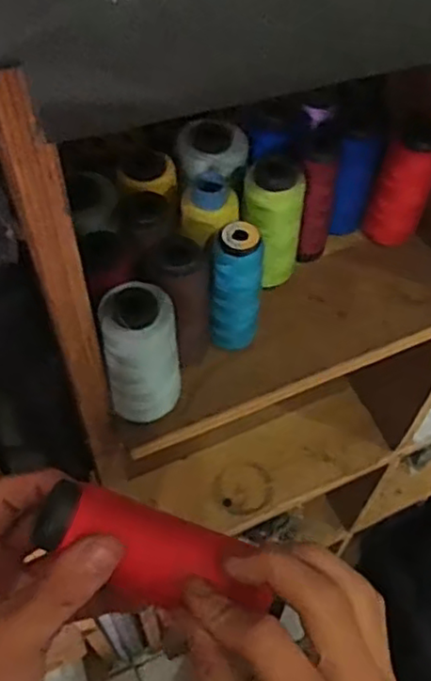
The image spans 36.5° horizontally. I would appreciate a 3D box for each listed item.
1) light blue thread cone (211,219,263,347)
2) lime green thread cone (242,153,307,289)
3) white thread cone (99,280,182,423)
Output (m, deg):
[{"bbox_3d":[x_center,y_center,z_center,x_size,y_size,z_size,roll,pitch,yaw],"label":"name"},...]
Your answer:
[{"bbox_3d":[0.016,-0.036,0.470,0.035,0.102,0.034,2,56,0],"label":"light blue thread cone"},{"bbox_3d":[0.044,-0.093,0.511,0.047,0.105,0.042,-37,65,-23],"label":"lime green thread cone"},{"bbox_3d":[-0.049,0.012,0.441,0.048,0.105,0.045,2,56,0],"label":"white thread cone"}]

